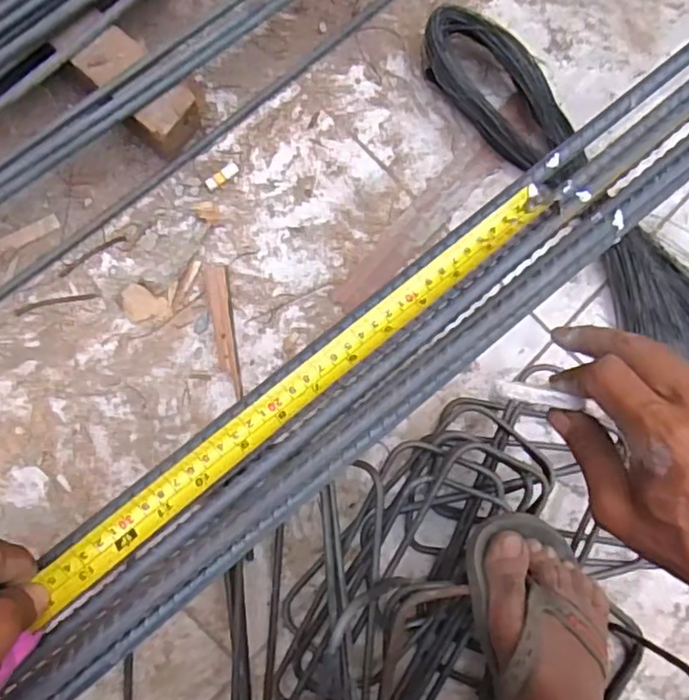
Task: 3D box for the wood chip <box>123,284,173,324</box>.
[{"bbox_3d":[-0.174,-0.037,0.553,0.044,0.004,0.028,28,84,-2],"label":"wood chip"}]

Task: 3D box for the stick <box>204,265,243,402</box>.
[{"bbox_3d":[-0.105,-0.016,0.553,0.019,0.012,0.115,-7,87,-5],"label":"stick"}]

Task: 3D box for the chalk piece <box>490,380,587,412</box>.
[{"bbox_3d":[0.100,0.025,0.331,0.046,0.008,0.012,10,85,22],"label":"chalk piece"}]

